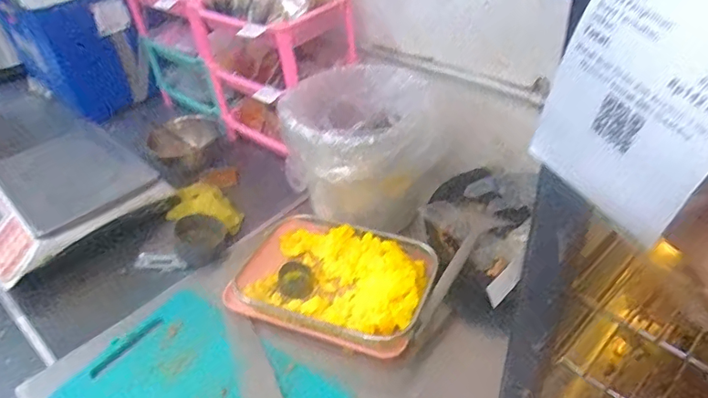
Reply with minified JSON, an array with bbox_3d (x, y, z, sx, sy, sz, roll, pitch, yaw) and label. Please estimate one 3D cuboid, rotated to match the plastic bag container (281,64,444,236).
[{"bbox_3d":[0.006,-0.078,0.915,0.245,0.215,0.235,-7,38,-1],"label":"plastic bag container"}]

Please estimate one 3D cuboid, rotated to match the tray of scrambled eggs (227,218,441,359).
[{"bbox_3d":[-0.030,0.122,0.827,0.307,0.055,0.214,8,40,17],"label":"tray of scrambled eggs"}]

